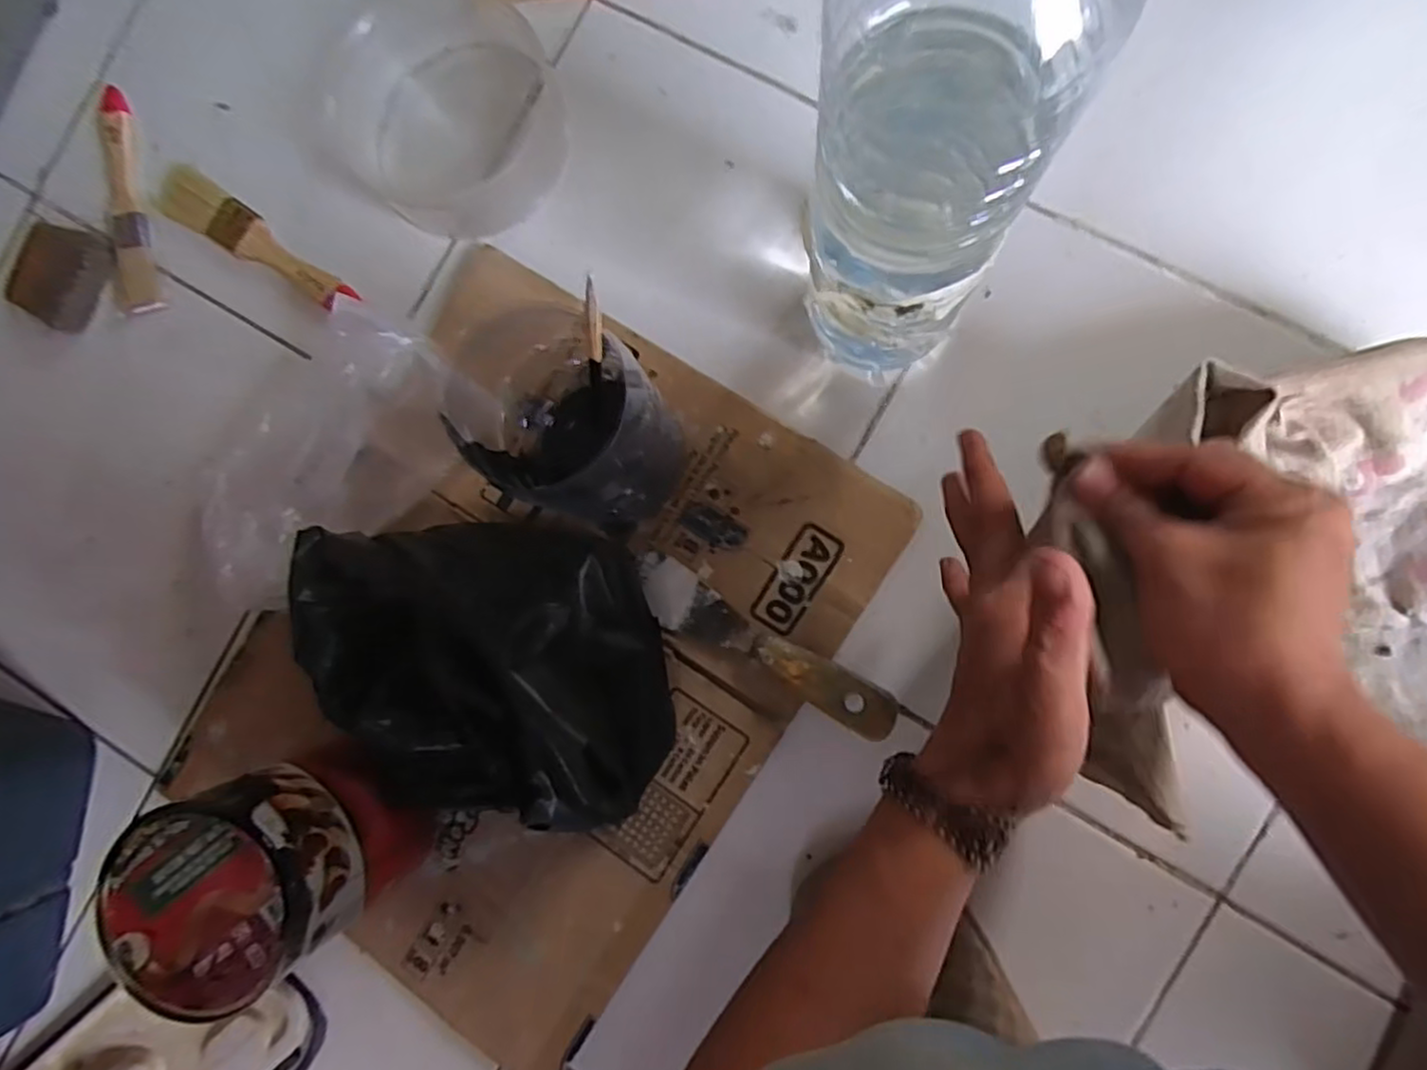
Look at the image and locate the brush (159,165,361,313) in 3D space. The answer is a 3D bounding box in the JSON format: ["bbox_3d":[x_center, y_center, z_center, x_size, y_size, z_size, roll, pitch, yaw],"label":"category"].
[{"bbox_3d":[-0.306,-0.198,0.483,0.171,0.009,0.035,31,91,9],"label":"brush"}]

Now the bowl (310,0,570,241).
[{"bbox_3d":[-0.172,-0.278,0.464,0.160,0.047,0.145,39,93,9],"label":"bowl"}]

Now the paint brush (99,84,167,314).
[{"bbox_3d":[-0.410,-0.236,0.505,0.030,0.008,0.170,-13,84,7],"label":"paint brush"}]

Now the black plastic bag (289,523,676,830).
[{"bbox_3d":[-0.126,0.073,0.396,0.184,0.109,0.151,1,89,7],"label":"black plastic bag"}]

